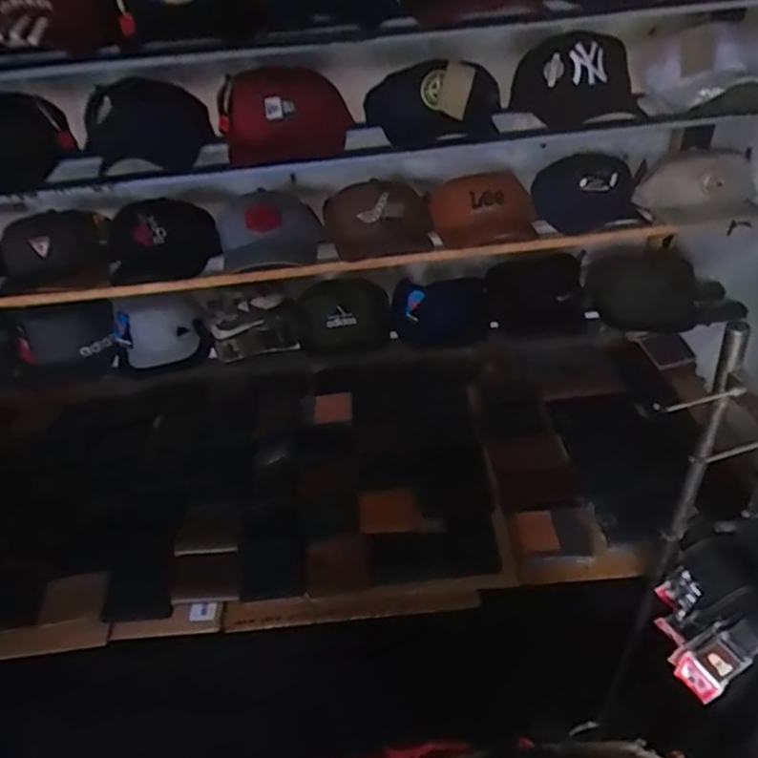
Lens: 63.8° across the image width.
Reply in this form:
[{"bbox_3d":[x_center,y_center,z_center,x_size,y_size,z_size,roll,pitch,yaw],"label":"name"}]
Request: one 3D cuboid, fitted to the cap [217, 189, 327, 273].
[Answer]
[{"bbox_3d":[-0.202,-0.284,1.121,0.181,0.118,0.228,-12,39,-8],"label":"cap"}]

